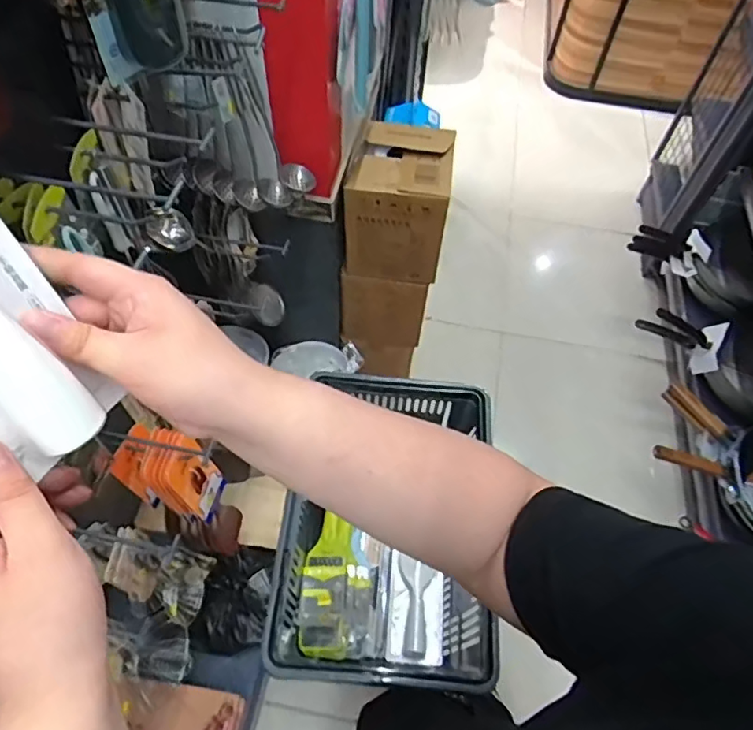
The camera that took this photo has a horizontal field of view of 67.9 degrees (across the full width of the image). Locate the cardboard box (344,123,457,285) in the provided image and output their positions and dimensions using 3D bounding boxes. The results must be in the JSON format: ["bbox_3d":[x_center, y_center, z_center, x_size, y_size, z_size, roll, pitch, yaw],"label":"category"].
[{"bbox_3d":[0.053,-0.351,1.269,0.208,0.302,0.186,12,57,4],"label":"cardboard box"}]

